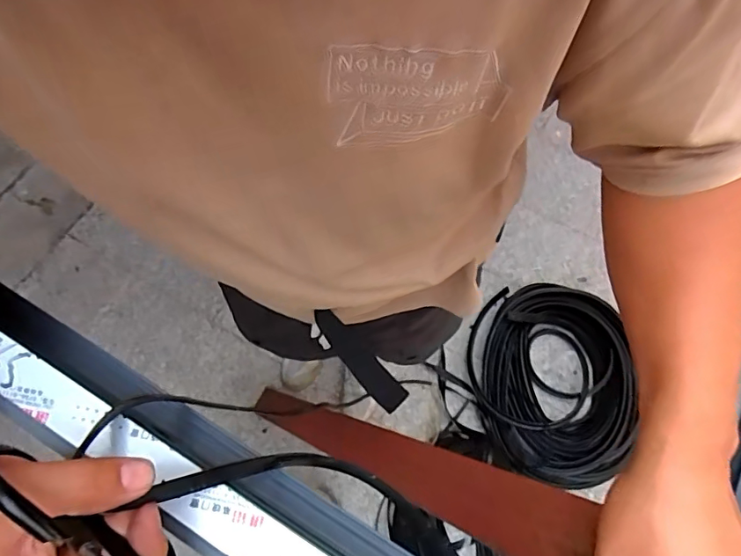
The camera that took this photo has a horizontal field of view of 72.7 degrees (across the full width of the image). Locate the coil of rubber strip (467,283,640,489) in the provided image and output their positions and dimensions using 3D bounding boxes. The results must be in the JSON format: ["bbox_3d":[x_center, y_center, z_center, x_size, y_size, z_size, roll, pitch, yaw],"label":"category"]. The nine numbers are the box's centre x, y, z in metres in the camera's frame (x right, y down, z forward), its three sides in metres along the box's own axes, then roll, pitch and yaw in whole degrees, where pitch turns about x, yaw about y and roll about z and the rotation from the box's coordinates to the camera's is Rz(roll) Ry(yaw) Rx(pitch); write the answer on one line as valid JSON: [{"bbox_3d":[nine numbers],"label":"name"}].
[{"bbox_3d":[0.528,0.291,1.480,0.442,0.077,0.576,0,68,-2],"label":"coil of rubber strip"}]

